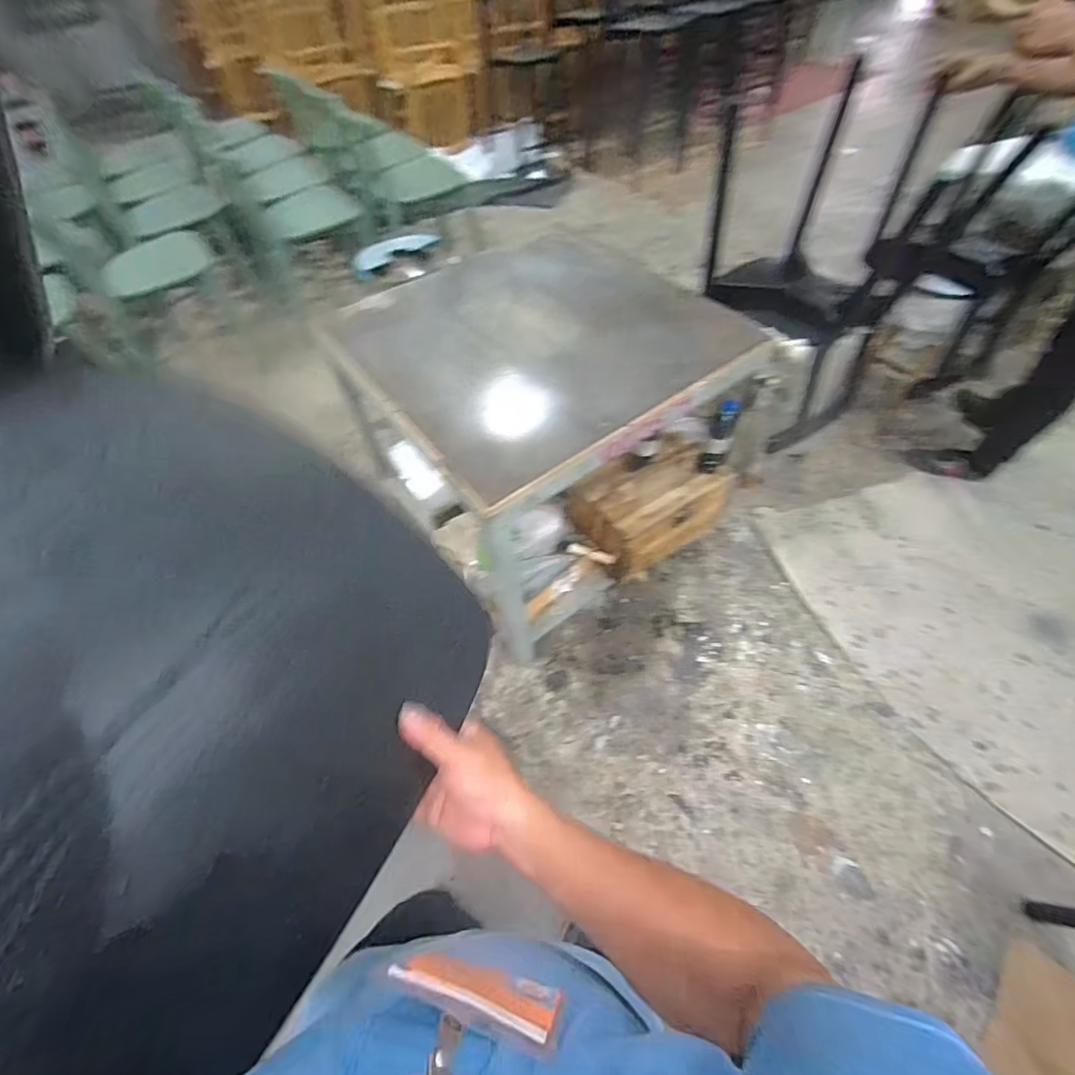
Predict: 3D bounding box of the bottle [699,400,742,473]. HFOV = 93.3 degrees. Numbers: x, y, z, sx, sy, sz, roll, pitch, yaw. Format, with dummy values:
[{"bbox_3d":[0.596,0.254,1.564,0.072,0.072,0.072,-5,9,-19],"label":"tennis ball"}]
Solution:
[{"bbox_3d":[0.471,-0.261,1.325,0.065,0.218,0.064,21,58,18],"label":"bottle"}]

